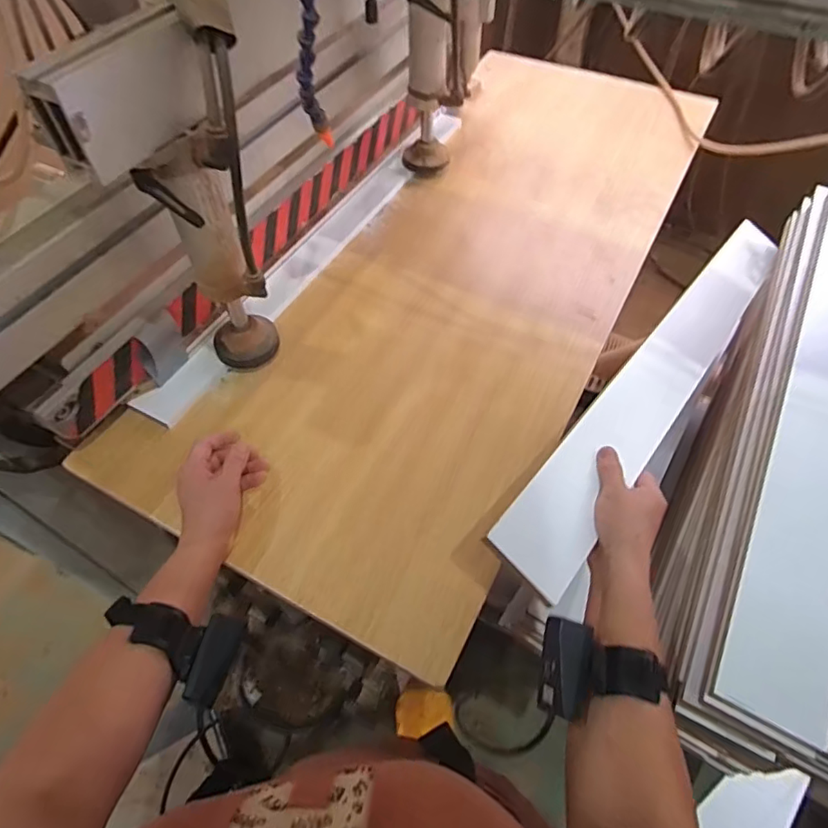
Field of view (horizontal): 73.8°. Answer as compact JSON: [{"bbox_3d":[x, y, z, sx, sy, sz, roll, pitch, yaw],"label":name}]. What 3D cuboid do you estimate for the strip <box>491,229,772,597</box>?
[{"bbox_3d":[0.308,-0.067,0.650,0.083,0.013,0.715,48,56,2],"label":"strip"}]

